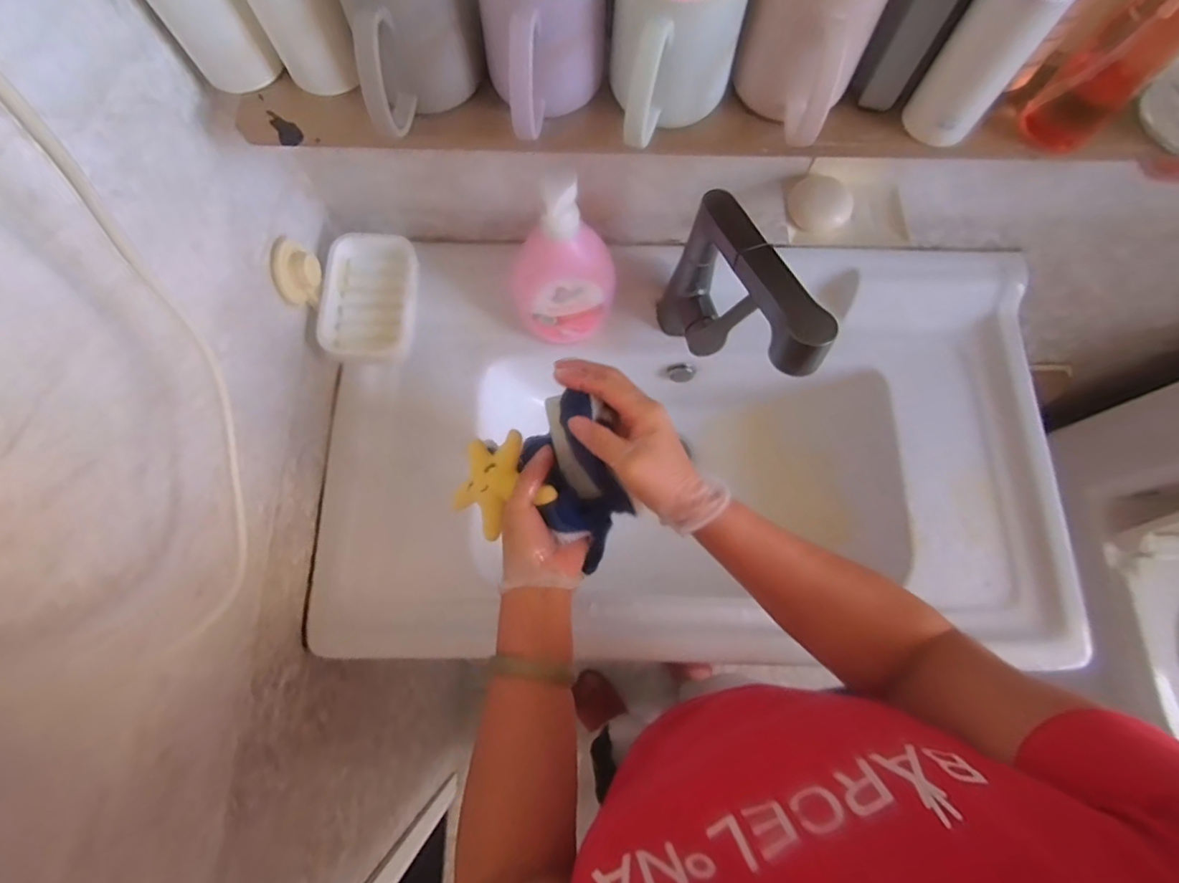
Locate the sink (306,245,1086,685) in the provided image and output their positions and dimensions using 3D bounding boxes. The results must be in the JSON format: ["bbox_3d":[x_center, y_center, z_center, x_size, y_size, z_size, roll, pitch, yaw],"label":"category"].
[{"bbox_3d":[0.115,0.013,0.651,0.790,0.147,0.457,1,73,0],"label":"sink"}]

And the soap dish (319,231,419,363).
[{"bbox_3d":[-0.227,-0.149,0.570,0.092,0.023,0.136,0,73,0],"label":"soap dish"}]

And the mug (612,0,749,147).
[{"bbox_3d":[0.056,-0.245,0.342,0.082,0.085,0.110,6,73,1],"label":"mug"}]

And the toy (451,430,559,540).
[{"bbox_3d":[-0.079,0.035,0.469,0.086,0.025,0.081,-39,82,23],"label":"toy"}]

